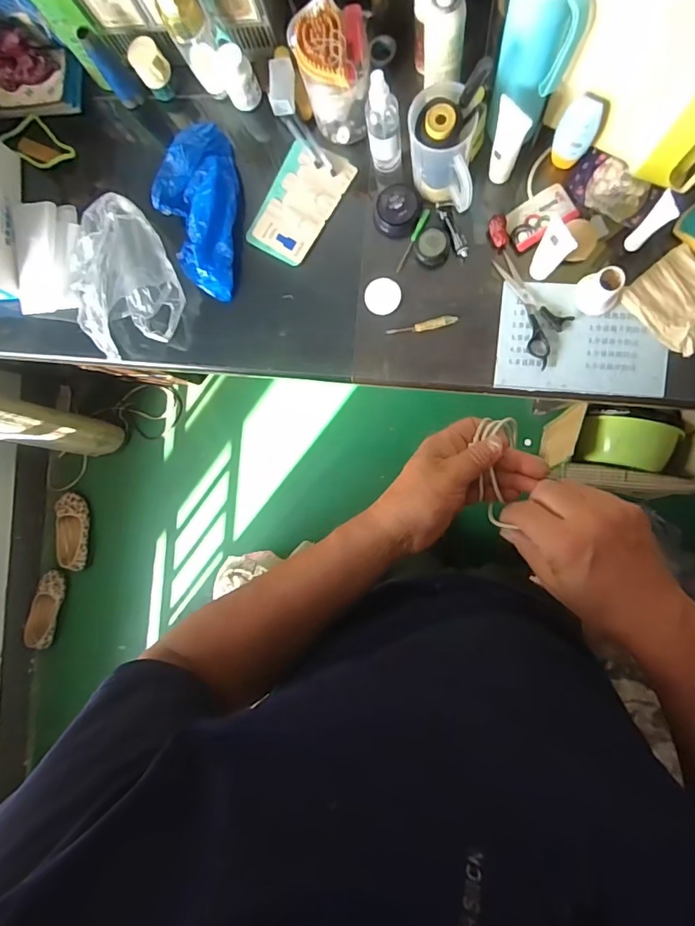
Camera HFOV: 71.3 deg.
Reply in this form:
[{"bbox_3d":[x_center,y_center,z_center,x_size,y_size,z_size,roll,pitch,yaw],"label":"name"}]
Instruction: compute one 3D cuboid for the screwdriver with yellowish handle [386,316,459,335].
[{"bbox_3d":[0.101,-0.187,0.660,0.095,0.011,0.015,-8,88,9],"label":"screwdriver with yellowish handle"}]

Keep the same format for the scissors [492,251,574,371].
[{"bbox_3d":[0.251,-0.209,0.640,0.061,0.005,0.158,-22,86,8],"label":"scissors"}]

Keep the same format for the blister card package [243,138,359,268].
[{"bbox_3d":[-0.071,-0.371,0.690,0.098,0.012,0.162,34,95,7],"label":"blister card package"}]

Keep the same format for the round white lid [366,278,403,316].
[{"bbox_3d":[0.049,-0.231,0.672,0.049,0.006,0.049,0,90,9],"label":"round white lid"}]

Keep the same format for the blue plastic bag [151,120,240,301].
[{"bbox_3d":[-0.216,-0.359,0.691,0.116,0.040,0.235,4,90,9],"label":"blue plastic bag"}]

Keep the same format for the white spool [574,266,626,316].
[{"bbox_3d":[0.317,-0.218,0.605,0.050,0.053,0.054,-44,84,6],"label":"white spool"}]

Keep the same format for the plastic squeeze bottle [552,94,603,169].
[{"bbox_3d":[0.276,-0.397,0.585,0.044,0.089,0.029,36,73,10],"label":"plastic squeeze bottle"}]

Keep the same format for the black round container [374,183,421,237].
[{"bbox_3d":[0.067,-0.347,0.661,0.059,0.024,0.067,19,93,8],"label":"black round container"}]

